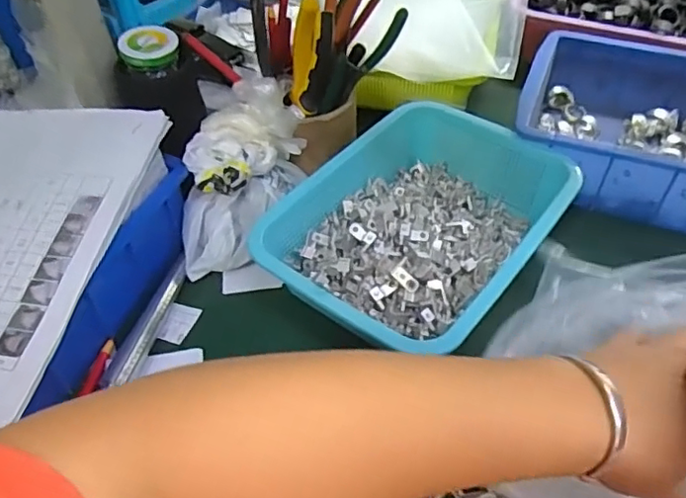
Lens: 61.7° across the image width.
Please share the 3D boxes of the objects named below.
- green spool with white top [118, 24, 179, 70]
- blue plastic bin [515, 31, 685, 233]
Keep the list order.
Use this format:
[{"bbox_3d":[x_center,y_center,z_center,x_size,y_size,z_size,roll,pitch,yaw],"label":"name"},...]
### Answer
[{"bbox_3d":[-0.169,-0.174,0.493,0.048,0.021,0.042,-31,65,-23],"label":"green spool with white top"},{"bbox_3d":[0.337,-0.119,0.591,0.290,0.088,0.201,16,50,17],"label":"blue plastic bin"}]

